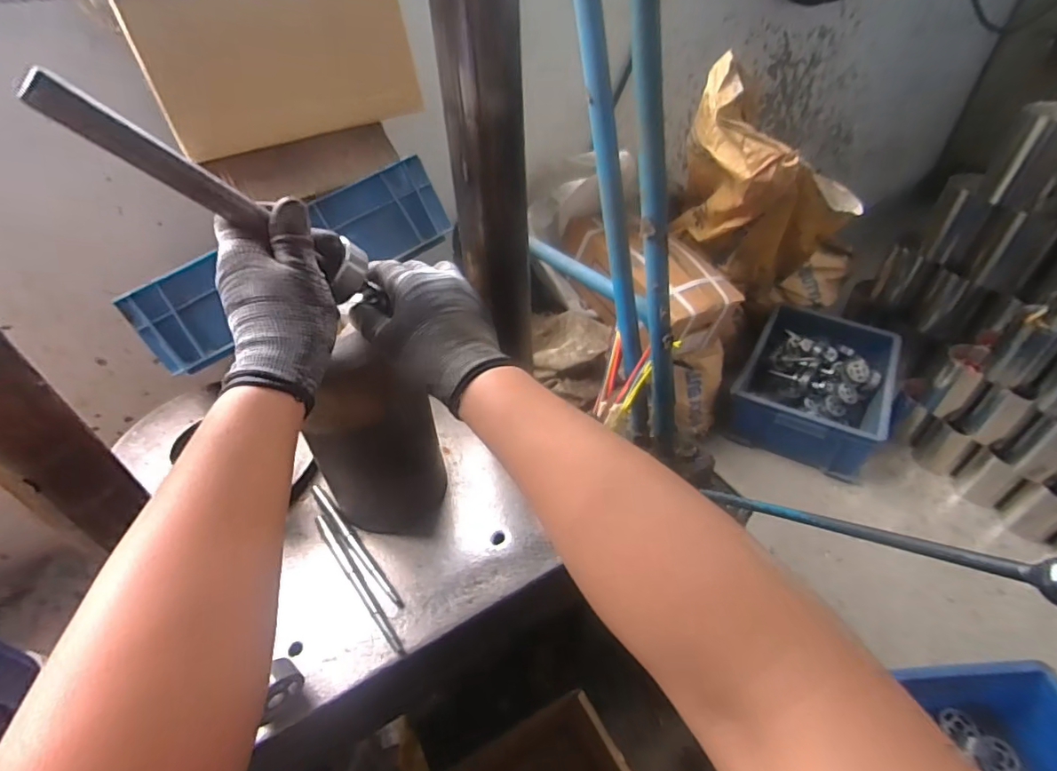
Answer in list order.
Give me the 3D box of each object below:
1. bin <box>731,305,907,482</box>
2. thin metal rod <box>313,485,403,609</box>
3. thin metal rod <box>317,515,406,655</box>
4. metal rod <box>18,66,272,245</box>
[{"bbox_3d":[0.688,0.009,1.258,0.322,0.148,0.420,23,49,24],"label":"bin"},{"bbox_3d":[-0.196,0.174,0.587,0.010,0.012,0.193,-32,51,-27],"label":"thin metal rod"},{"bbox_3d":[-0.181,0.204,0.554,0.011,0.012,0.186,-30,50,-26],"label":"thin metal rod"},{"bbox_3d":[-0.223,-0.135,0.320,0.020,0.127,0.012,-51,52,7],"label":"metal rod"}]

